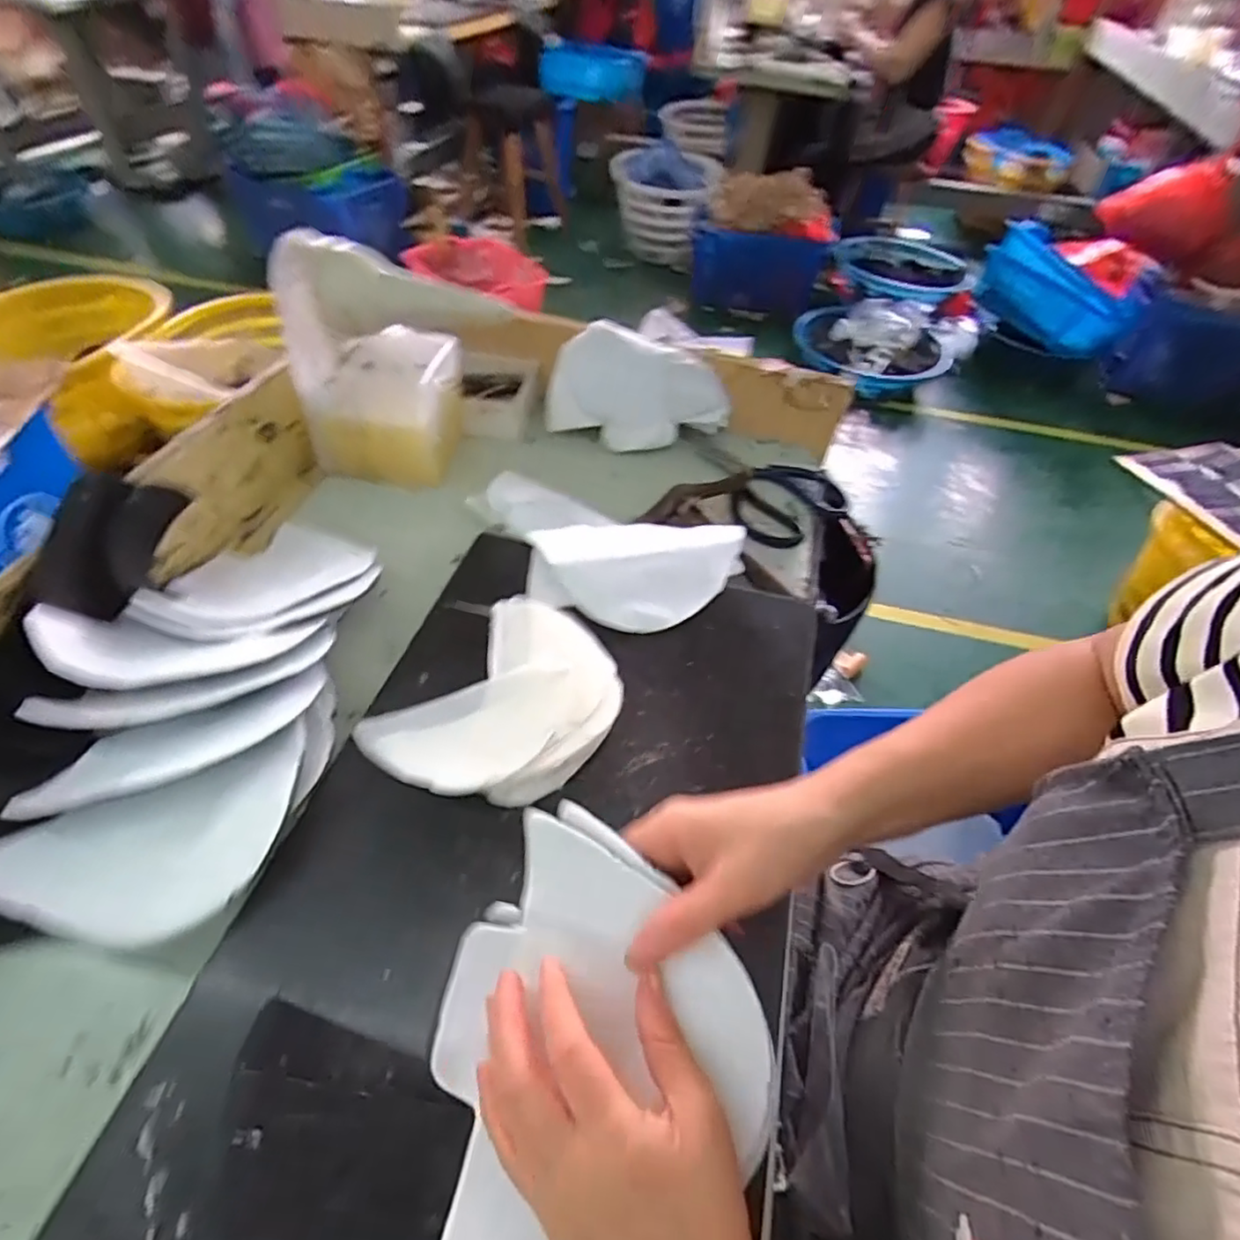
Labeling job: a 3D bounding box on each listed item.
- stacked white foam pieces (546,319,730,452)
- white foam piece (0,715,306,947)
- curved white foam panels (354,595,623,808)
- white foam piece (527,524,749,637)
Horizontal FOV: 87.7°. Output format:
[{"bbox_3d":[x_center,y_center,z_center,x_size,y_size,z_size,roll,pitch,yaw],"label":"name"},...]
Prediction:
[{"bbox_3d":[0.022,-0.248,0.697,0.192,0.100,0.066,12,50,5],"label":"stacked white foam pieces"},{"bbox_3d":[-0.260,0.129,0.357,0.172,0.016,0.089,-22,55,-22],"label":"white foam piece"},{"bbox_3d":[-0.076,0.055,0.445,0.131,0.023,0.164,31,54,20],"label":"curved white foam panels"},{"bbox_3d":[0.019,-0.043,0.544,0.175,0.021,0.119,3,50,-2],"label":"white foam piece"}]

